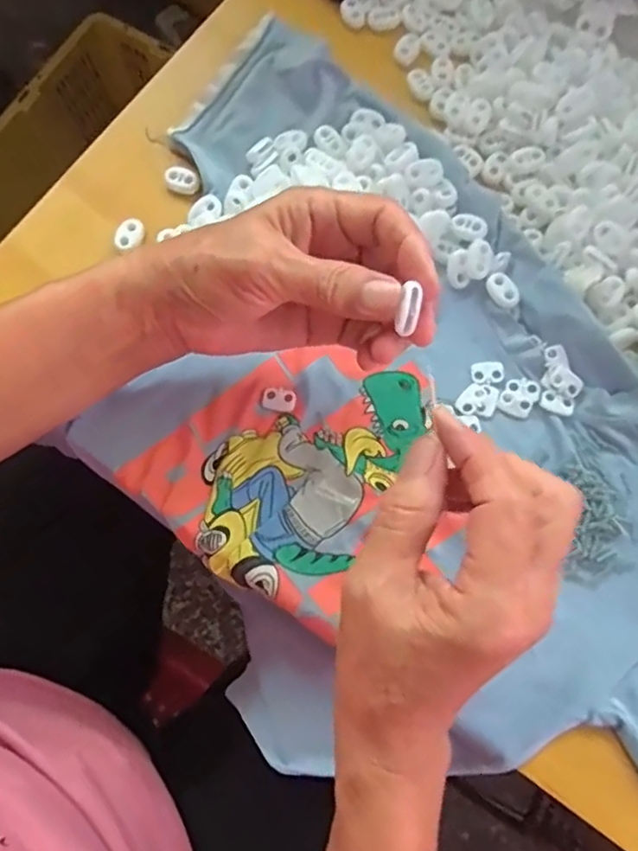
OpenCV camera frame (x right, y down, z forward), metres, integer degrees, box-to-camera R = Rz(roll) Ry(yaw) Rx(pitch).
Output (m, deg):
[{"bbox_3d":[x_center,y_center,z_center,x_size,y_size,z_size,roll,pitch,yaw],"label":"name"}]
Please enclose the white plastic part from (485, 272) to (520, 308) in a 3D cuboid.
[{"bbox_3d":[0.108,-0.078,0.348,0.016,0.010,0.021,-24,79,-5],"label":"white plastic part"}]

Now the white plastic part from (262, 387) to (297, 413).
[{"bbox_3d":[-0.023,-0.015,0.339,0.019,0.004,0.013,12,78,3],"label":"white plastic part"}]

